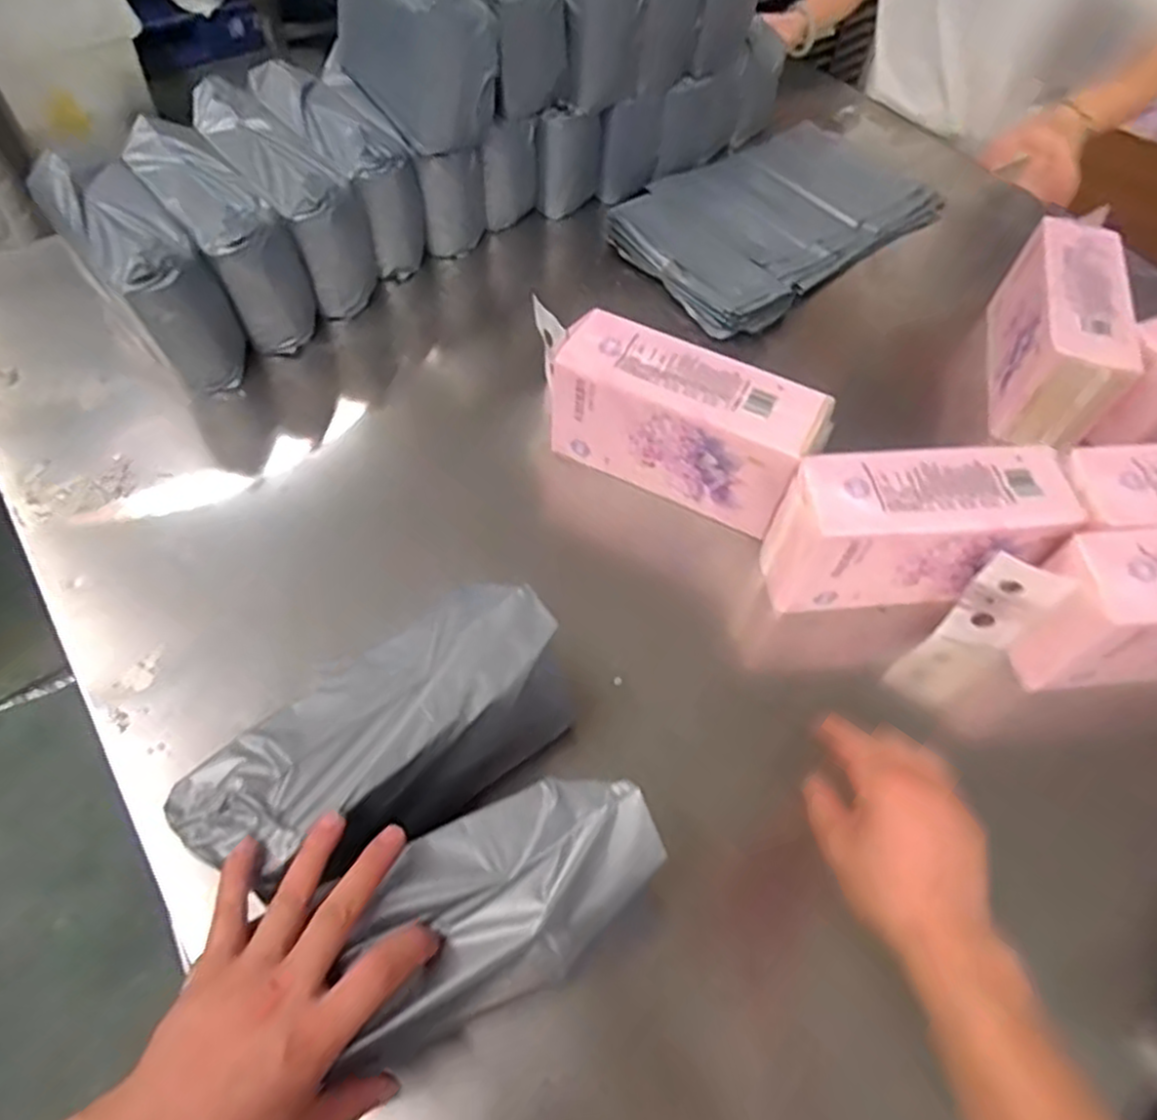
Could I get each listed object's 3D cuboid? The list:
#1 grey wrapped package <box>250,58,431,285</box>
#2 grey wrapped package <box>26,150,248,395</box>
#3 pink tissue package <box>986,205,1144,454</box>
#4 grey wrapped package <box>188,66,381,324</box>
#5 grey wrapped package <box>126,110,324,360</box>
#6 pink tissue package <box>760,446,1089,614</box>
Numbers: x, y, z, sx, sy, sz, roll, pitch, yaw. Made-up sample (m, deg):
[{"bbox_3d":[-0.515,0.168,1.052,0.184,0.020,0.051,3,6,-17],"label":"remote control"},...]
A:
[{"bbox_3d":[-0.288,-0.480,0.924,0.093,0.135,0.269,-32,65,-21],"label":"grey wrapped package"},{"bbox_3d":[-0.458,-0.310,0.783,0.097,0.118,0.279,-34,66,-22],"label":"grey wrapped package"},{"bbox_3d":[0.539,-0.254,0.843,0.098,0.118,0.253,14,58,5],"label":"pink tissue package"},{"bbox_3d":[-0.338,-0.424,0.884,0.092,0.129,0.271,-30,64,-20],"label":"grey wrapped package"},{"bbox_3d":[-0.402,-0.372,0.829,0.099,0.129,0.280,-32,65,-21],"label":"grey wrapped package"},{"bbox_3d":[0.300,-0.024,0.673,0.245,0.118,0.103,-4,58,-6],"label":"pink tissue package"}]

